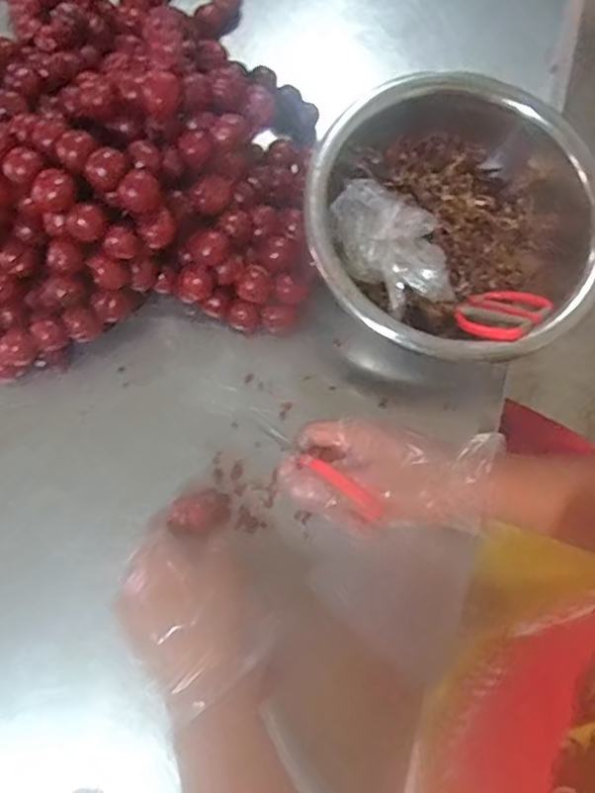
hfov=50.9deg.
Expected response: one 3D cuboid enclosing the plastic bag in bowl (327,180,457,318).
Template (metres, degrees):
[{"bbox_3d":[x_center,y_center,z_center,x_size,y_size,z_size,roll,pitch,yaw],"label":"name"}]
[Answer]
[{"bbox_3d":[0.089,-0.141,0.578,0.080,0.048,0.140,-34,80,-11],"label":"plastic bag in bowl"}]

